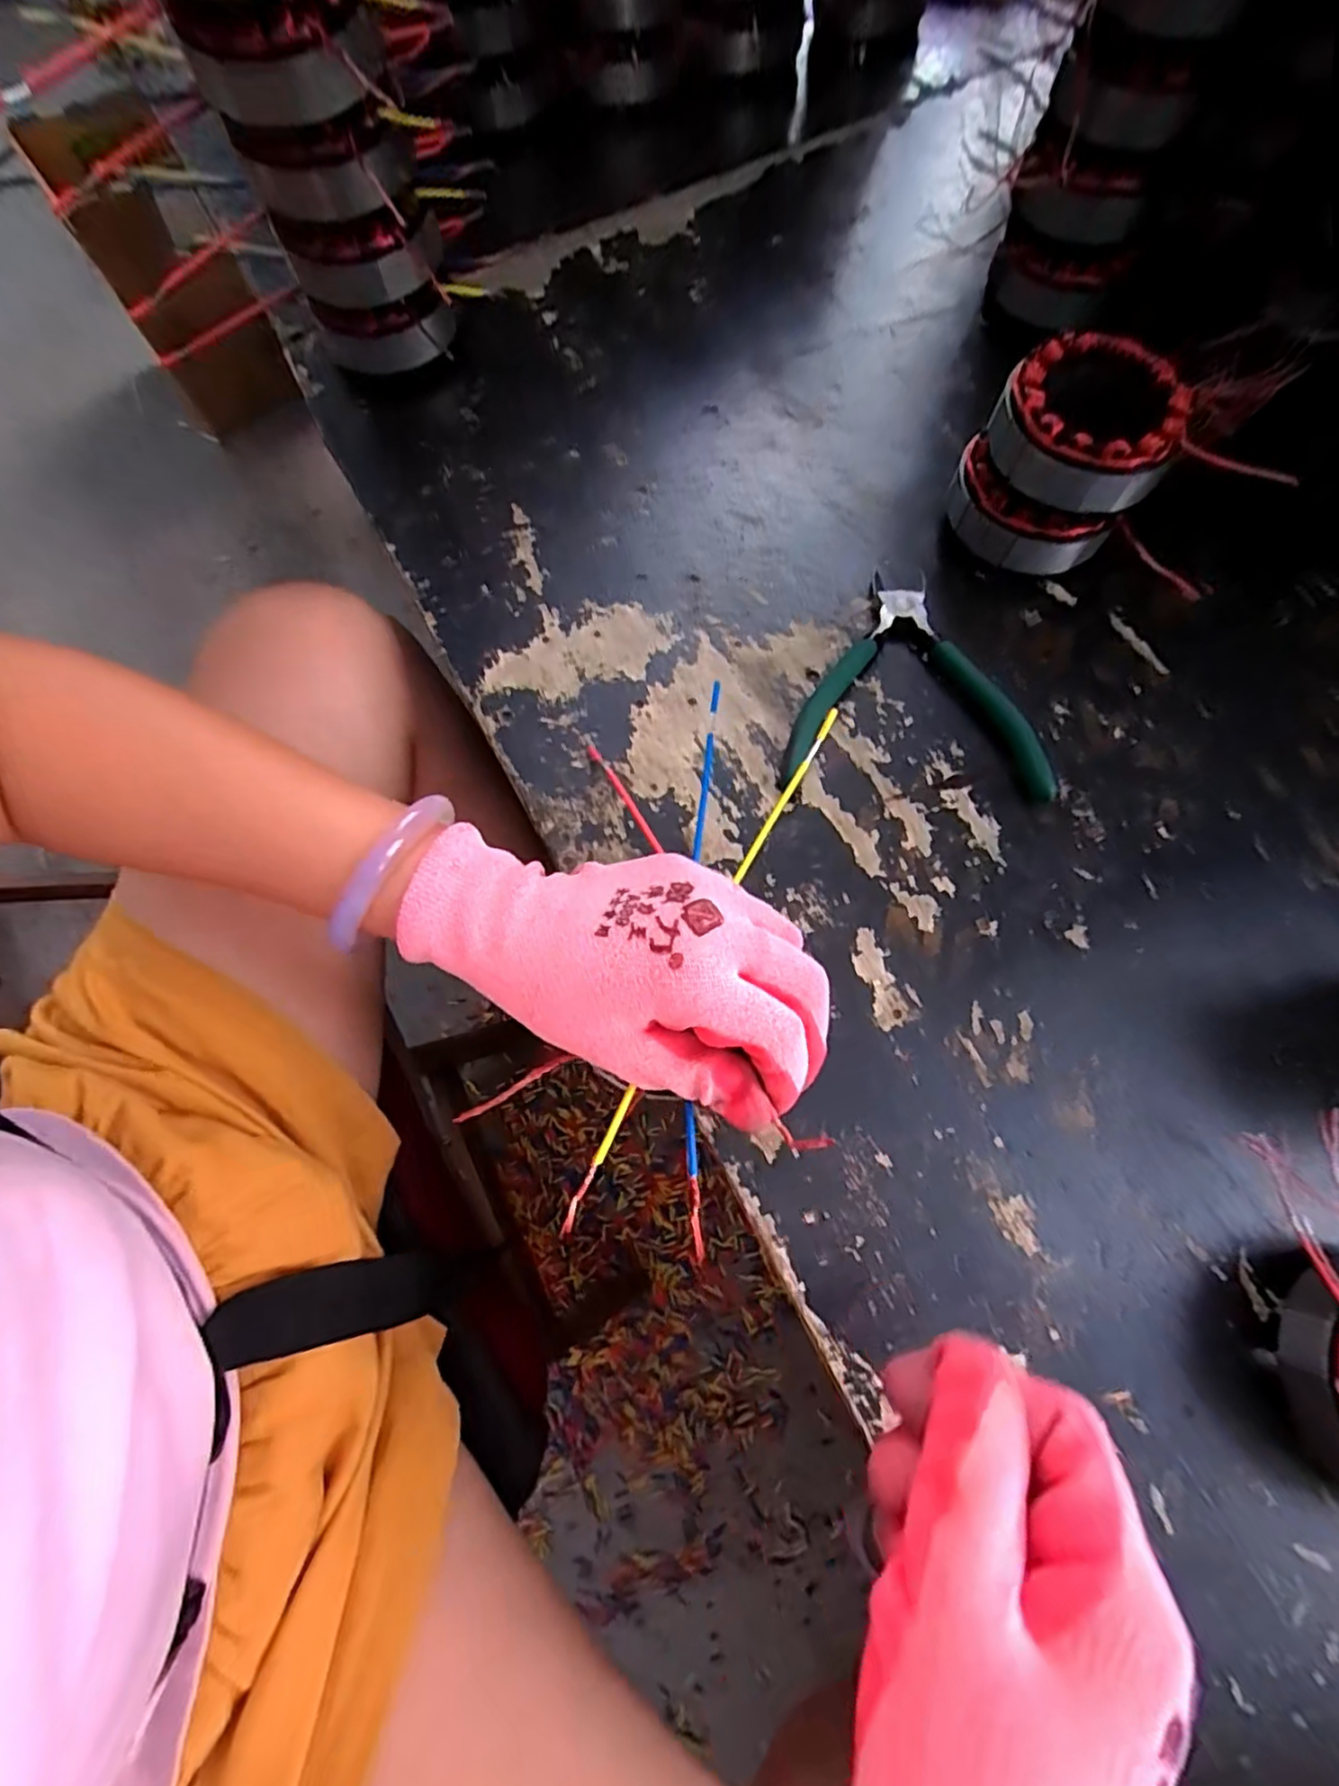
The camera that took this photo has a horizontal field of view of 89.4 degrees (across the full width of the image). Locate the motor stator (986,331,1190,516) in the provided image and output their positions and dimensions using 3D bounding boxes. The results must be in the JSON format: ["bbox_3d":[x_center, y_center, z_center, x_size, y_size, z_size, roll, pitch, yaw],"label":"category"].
[{"bbox_3d":[0.208,-0.233,0.334,0.083,0.032,0.083,-1,72,2],"label":"motor stator"}]

